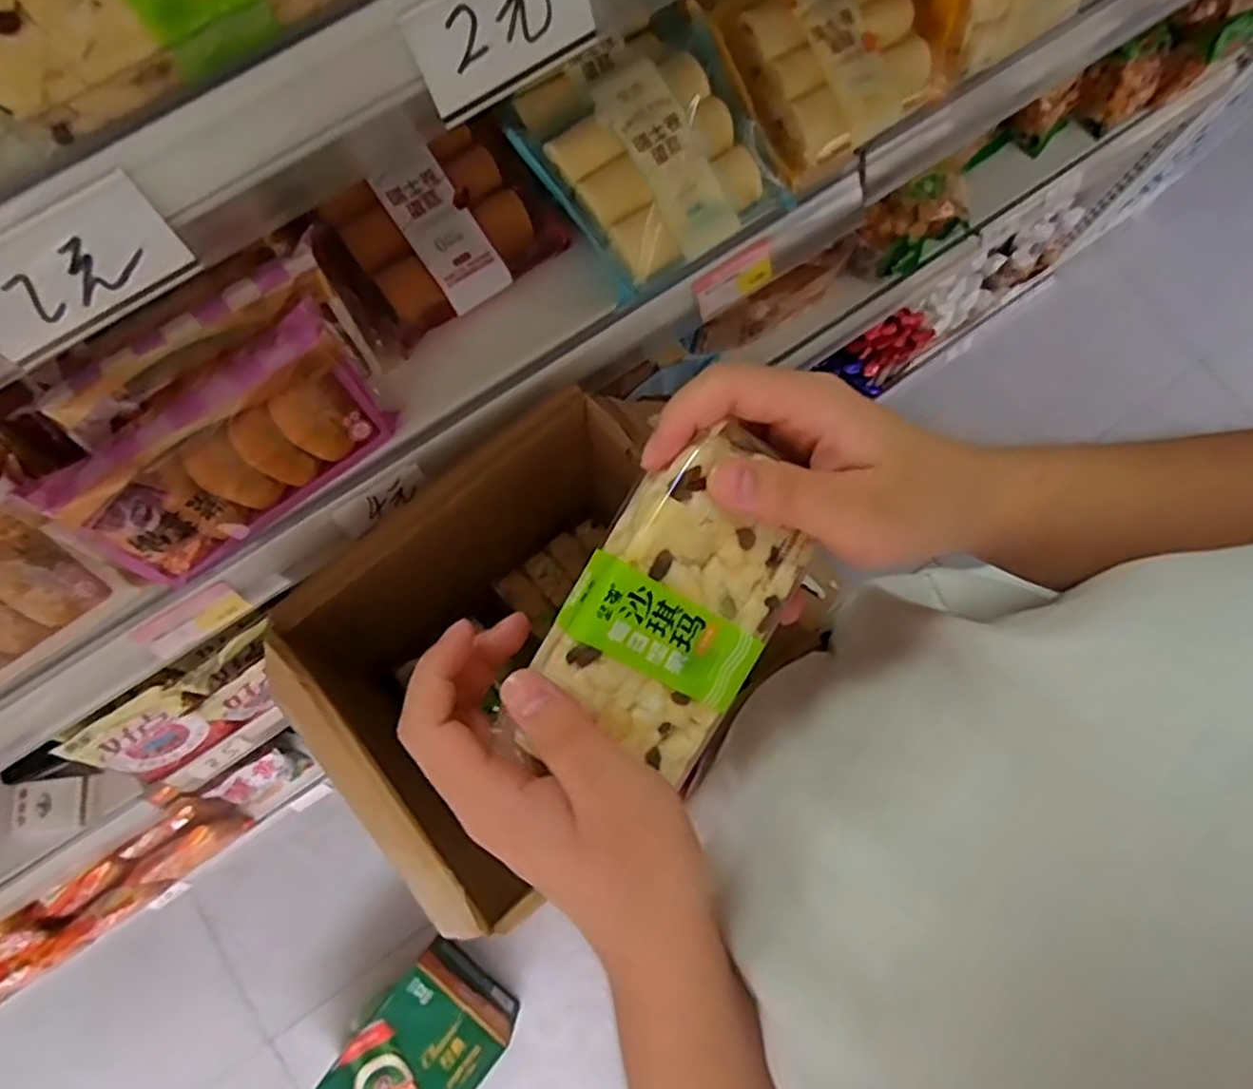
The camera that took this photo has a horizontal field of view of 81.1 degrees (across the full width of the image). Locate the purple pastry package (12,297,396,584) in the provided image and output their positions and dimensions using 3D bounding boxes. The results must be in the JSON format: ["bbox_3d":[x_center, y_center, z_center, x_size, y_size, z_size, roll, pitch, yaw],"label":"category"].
[{"bbox_3d":[-0.253,-0.062,0.467,0.187,0.102,0.052,-40,54,-10],"label":"purple pastry package"}]

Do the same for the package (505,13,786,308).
[{"bbox_3d":[0.020,-0.265,0.521,0.151,0.050,0.130,-31,107,-3],"label":"package"}]

